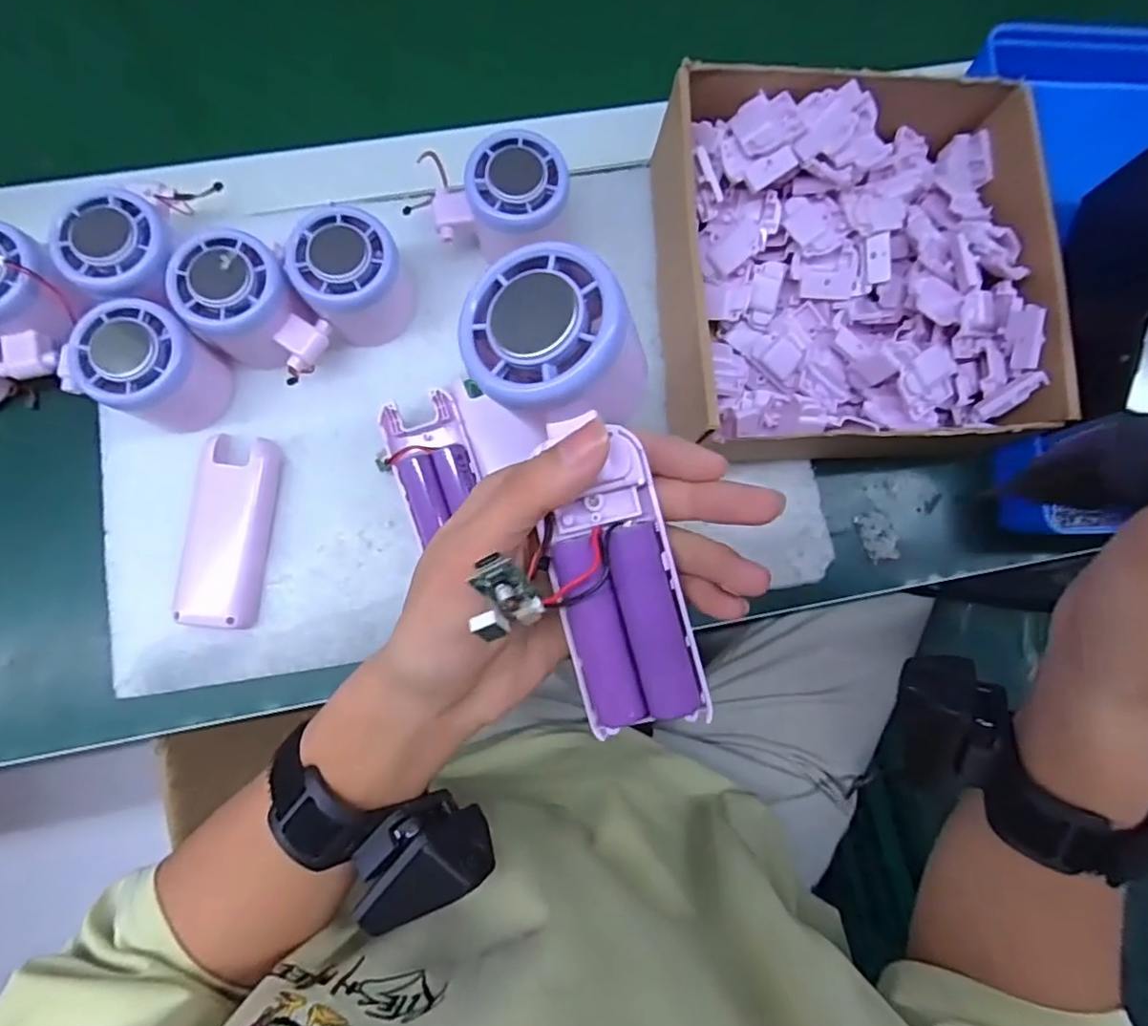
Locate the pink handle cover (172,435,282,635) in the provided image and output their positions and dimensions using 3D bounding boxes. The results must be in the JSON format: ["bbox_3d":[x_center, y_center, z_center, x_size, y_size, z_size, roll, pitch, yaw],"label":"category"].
[{"bbox_3d":[-0.191,0.010,0.341,0.040,0.014,0.102,6,82,-2],"label":"pink handle cover"}]

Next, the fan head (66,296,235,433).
[{"bbox_3d":[-0.221,-0.076,0.323,0.051,0.050,0.053,0,82,-2],"label":"fan head"}]

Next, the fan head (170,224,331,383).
[{"bbox_3d":[-0.171,-0.108,0.336,0.074,0.056,0.053,34,82,2],"label":"fan head"}]

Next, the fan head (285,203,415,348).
[{"bbox_3d":[-0.121,-0.126,0.341,0.056,0.054,0.062,-24,84,-5],"label":"fan head"}]

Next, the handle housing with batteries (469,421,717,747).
[{"bbox_3d":[0.014,0.021,0.212,0.043,0.018,0.107,-11,92,-4],"label":"handle housing with batteries"}]

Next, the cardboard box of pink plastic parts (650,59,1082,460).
[{"bbox_3d":[0.152,-0.139,0.354,0.207,0.075,0.211,-2,82,-3],"label":"cardboard box of pink plastic parts"}]

